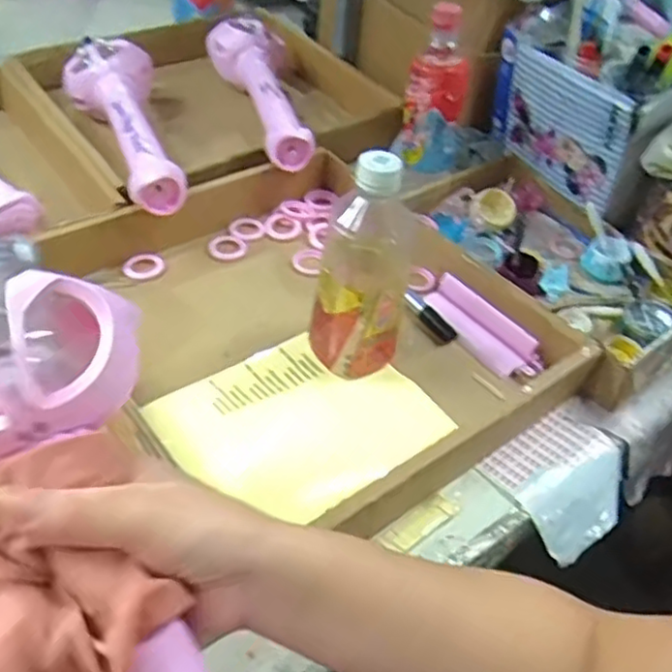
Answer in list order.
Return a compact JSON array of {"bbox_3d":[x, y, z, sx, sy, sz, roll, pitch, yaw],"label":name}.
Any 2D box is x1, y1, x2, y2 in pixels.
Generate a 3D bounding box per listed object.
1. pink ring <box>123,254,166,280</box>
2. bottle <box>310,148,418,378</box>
[{"bbox_3d":[-0.184,-0.066,0.644,0.038,0.009,0.027,-1,46,-8],"label":"pink ring"},{"bbox_3d":[0.024,-0.045,0.517,0.054,0.187,0.054,-32,57,-32],"label":"bottle"}]

